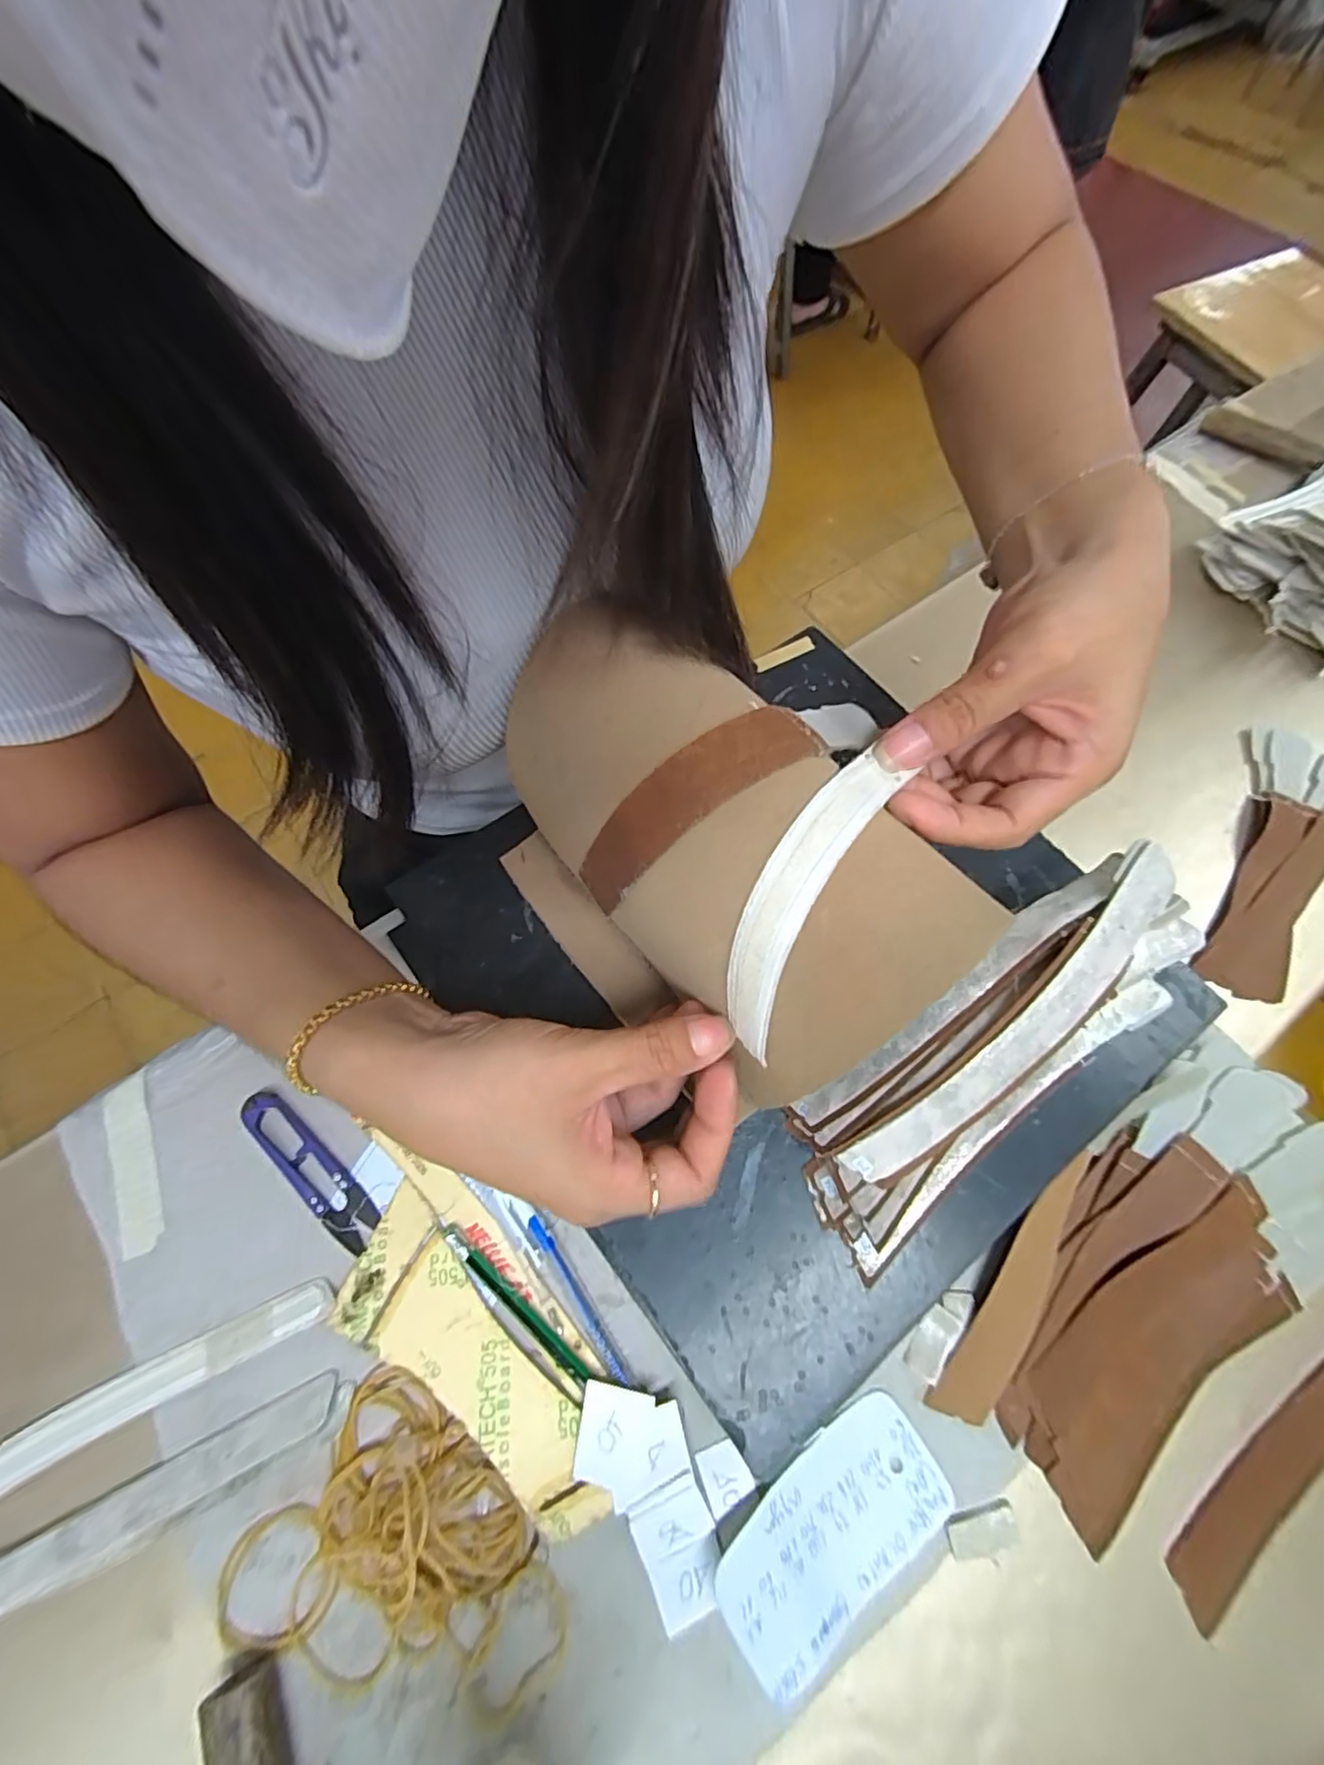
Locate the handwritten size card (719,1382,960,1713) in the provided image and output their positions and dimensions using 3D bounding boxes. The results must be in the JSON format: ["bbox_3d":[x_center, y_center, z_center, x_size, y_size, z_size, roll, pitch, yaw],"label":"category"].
[{"bbox_3d":[0.073,0.272,0.254,0.101,0.013,0.052,-32,72,-12],"label":"handwritten size card"}]

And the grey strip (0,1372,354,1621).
[{"bbox_3d":[-0.233,0.271,0.259,0.199,0.009,0.026,-22,71,-11],"label":"grey strip"}]

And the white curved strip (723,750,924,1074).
[{"bbox_3d":[0.045,0.004,0.204,0.026,0.038,0.110,27,92,10],"label":"white curved strip"}]

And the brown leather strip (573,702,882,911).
[{"bbox_3d":[0.013,-0.029,0.219,0.122,0.040,0.026,-32,70,16],"label":"brown leather strip"}]

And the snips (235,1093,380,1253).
[{"bbox_3d":[-0.177,0.143,0.307,0.095,0.007,0.021,41,74,14],"label":"snips"}]

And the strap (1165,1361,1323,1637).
[{"bbox_3d":[0.295,0.243,0.272,0.192,0.007,0.029,-31,72,-12],"label":"strap"}]

